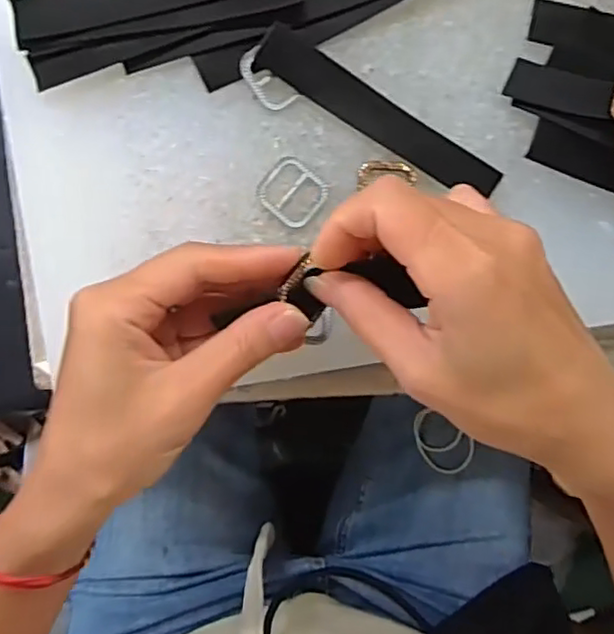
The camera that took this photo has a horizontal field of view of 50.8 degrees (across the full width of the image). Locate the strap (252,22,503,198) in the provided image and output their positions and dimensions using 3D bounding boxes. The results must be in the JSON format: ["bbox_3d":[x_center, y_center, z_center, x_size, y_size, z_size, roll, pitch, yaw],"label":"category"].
[{"bbox_3d":[0.035,-0.094,0.304,0.125,0.008,0.022,30,86,-8],"label":"strap"}]

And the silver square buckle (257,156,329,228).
[{"bbox_3d":[-0.007,-0.058,0.302,0.029,0.004,0.026,42,89,-5],"label":"silver square buckle"}]

